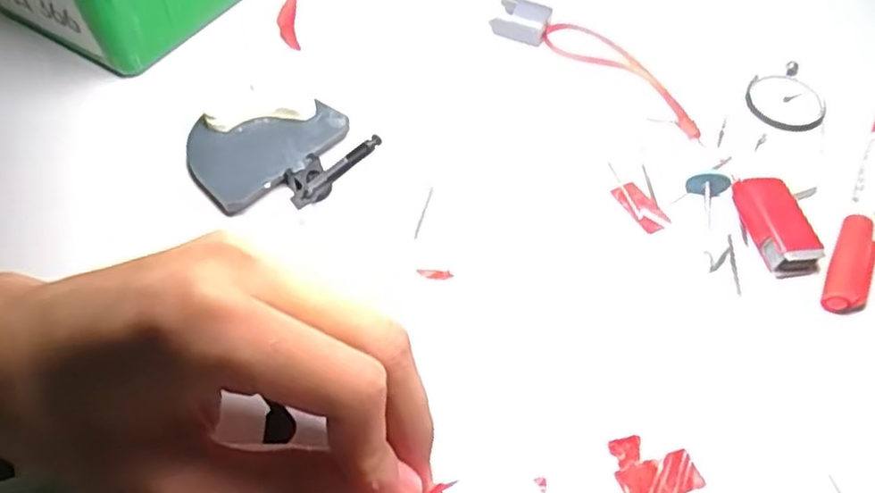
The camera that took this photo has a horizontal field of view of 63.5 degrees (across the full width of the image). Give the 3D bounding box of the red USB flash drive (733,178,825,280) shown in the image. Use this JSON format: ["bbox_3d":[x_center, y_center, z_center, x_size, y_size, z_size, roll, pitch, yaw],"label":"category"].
[{"bbox_3d":[0.148,-0.011,0.307,0.021,0.015,0.046,-7,55,-8],"label":"red USB flash drive"}]

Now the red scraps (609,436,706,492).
[{"bbox_3d":[0.078,0.080,0.249,0.030,0.005,0.027,-3,54,-5],"label":"red scraps"}]

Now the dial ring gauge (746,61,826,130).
[{"bbox_3d":[0.179,-0.078,0.358,0.037,0.011,0.051,32,59,19],"label":"dial ring gauge"}]

